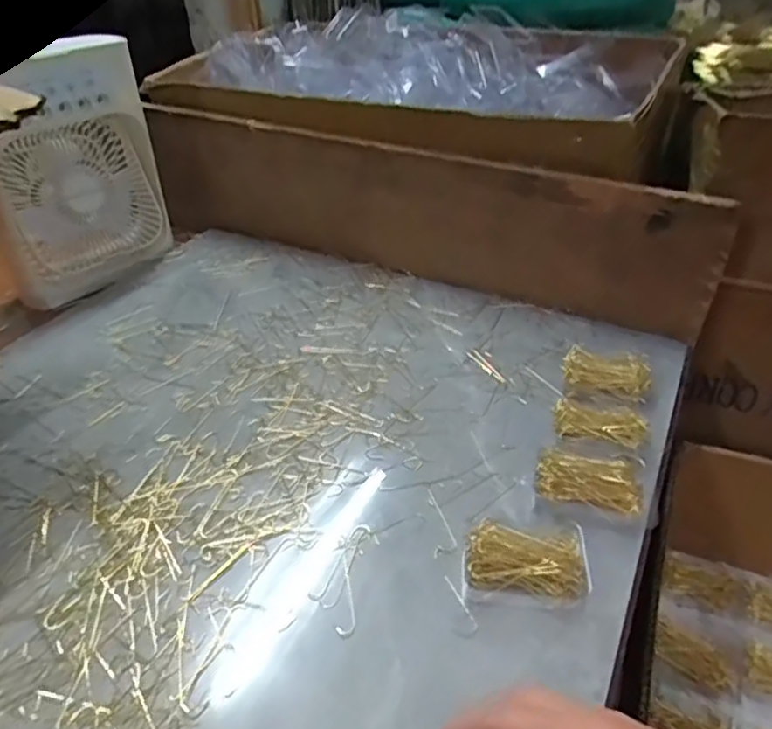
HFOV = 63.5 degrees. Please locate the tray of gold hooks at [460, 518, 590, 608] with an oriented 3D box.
[{"bbox_3d":[0.089,0.123,0.397,0.075,0.025,0.054,4,37,6],"label":"tray of gold hooks"}]

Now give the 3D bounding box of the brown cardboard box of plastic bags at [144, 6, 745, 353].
[{"bbox_3d":[0.074,-0.281,0.799,0.656,0.238,0.371,14,39,19],"label":"brown cardboard box of plastic bags"}]

